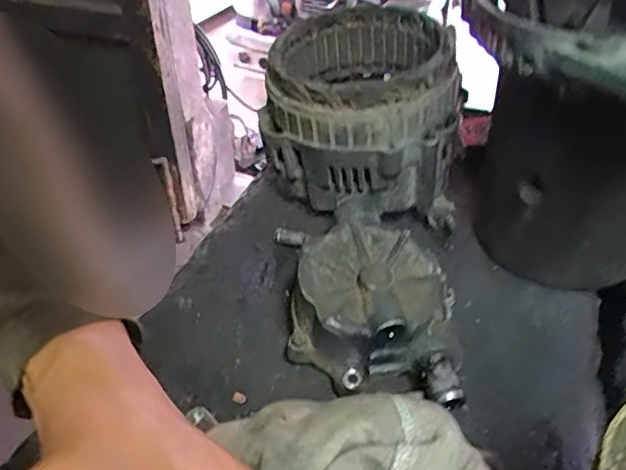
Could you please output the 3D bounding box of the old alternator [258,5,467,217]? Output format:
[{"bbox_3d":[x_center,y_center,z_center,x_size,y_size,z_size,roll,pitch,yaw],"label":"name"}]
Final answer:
[{"bbox_3d":[0.036,-0.091,0.417,0.130,0.102,0.126,6,40,8],"label":"old alternator"}]

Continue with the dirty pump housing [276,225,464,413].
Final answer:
[{"bbox_3d":[0.036,0.042,0.316,0.105,0.061,0.079,15,42,18],"label":"dirty pump housing"}]

